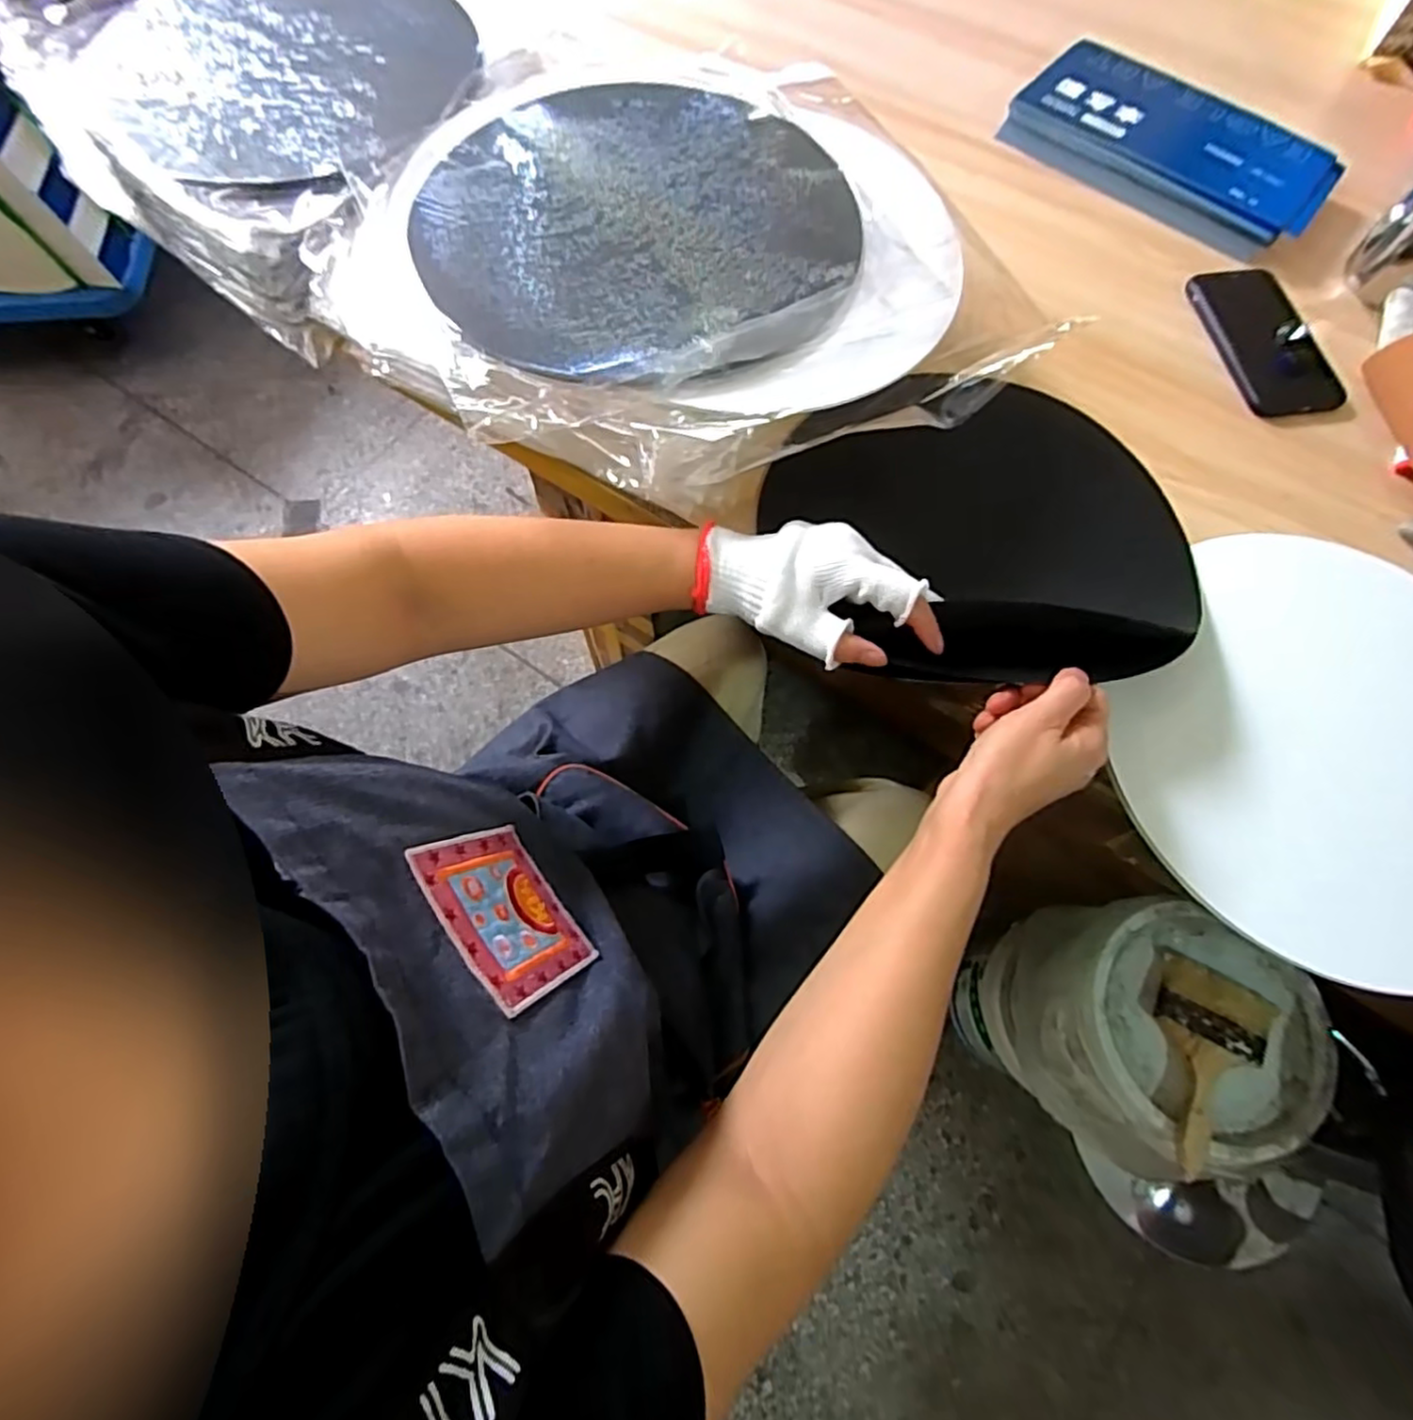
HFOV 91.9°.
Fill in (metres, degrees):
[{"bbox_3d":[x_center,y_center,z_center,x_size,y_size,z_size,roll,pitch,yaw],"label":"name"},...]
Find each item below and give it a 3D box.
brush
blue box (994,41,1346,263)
[{"bbox_3d":[0.503,0.360,0.691,0.106,0.024,0.193,26,71,9],"label":"brush"},{"bbox_3d":[0.423,-0.516,0.631,0.278,0.040,0.143,38,73,13],"label":"blue box"}]

